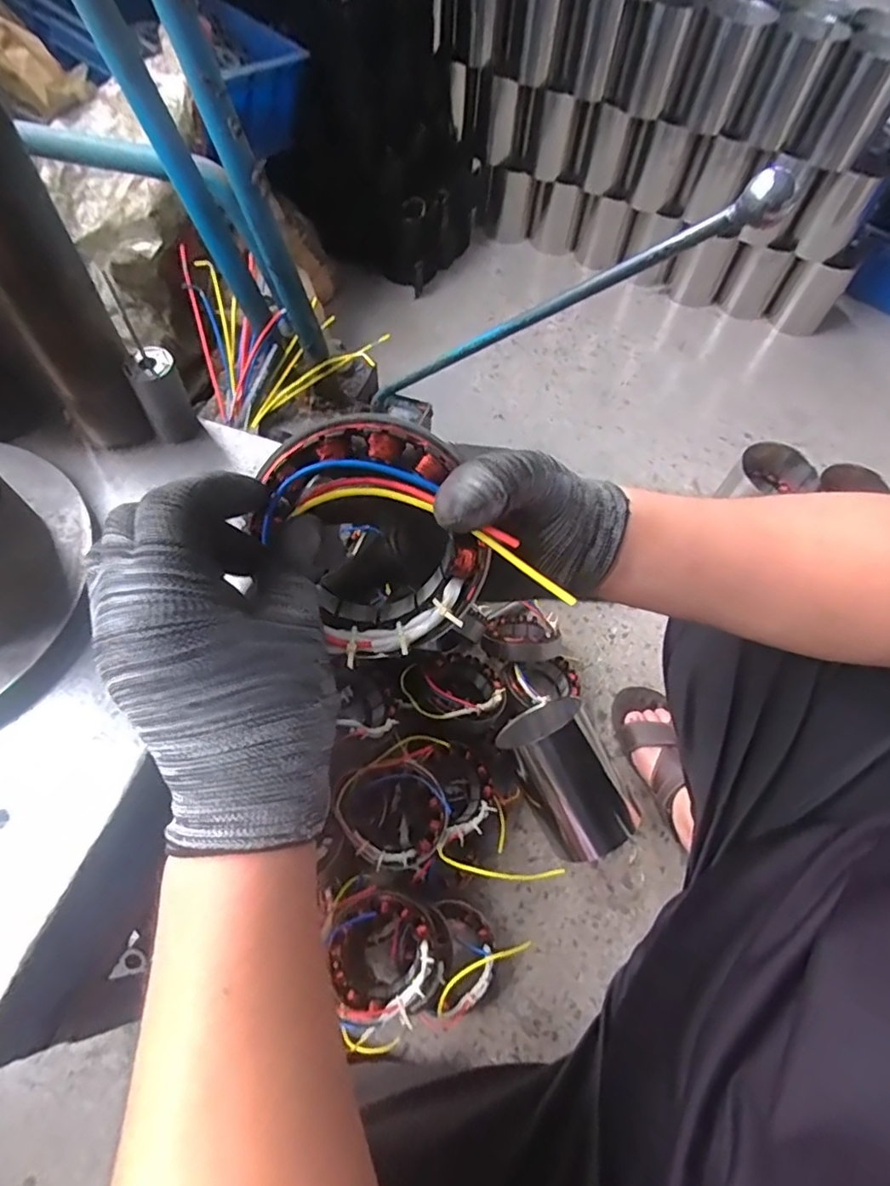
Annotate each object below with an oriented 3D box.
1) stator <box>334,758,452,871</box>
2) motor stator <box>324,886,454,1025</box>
[{"bbox_3d":[-0.067,0.259,0.689,0.129,0.075,0.129,0,78,-1],"label":"stator"},{"bbox_3d":[-0.057,0.385,0.621,0.125,0.062,0.117,1,61,-2],"label":"motor stator"}]

